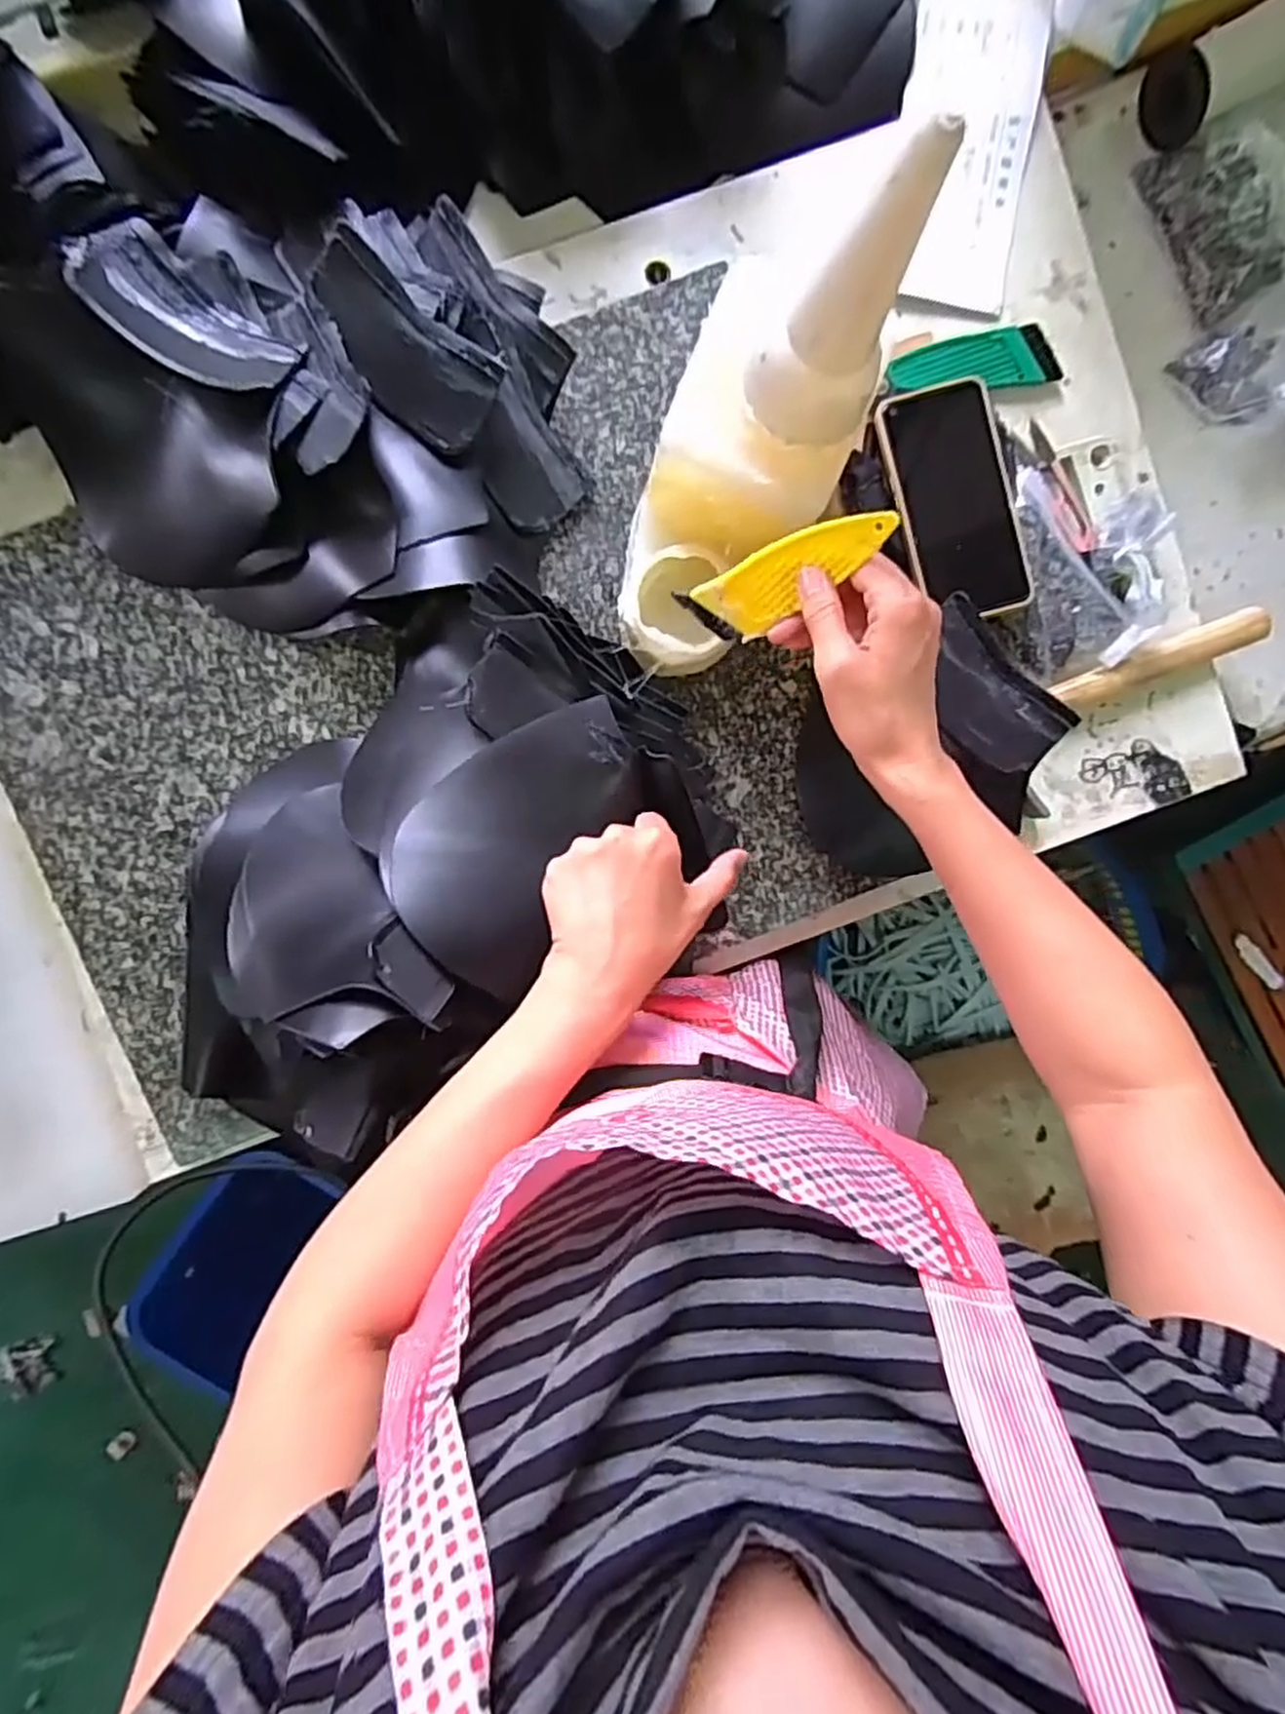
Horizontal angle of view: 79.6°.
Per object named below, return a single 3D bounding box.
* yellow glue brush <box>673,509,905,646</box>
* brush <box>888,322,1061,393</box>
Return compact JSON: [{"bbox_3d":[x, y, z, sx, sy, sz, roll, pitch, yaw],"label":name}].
[{"bbox_3d":[0.080,-0.155,0.427,0.020,0.131,0.040,-26,98,-43],"label":"yellow glue brush"},{"bbox_3d":[0.236,-0.351,0.551,0.120,0.018,0.042,-14,95,-1],"label":"brush"}]

